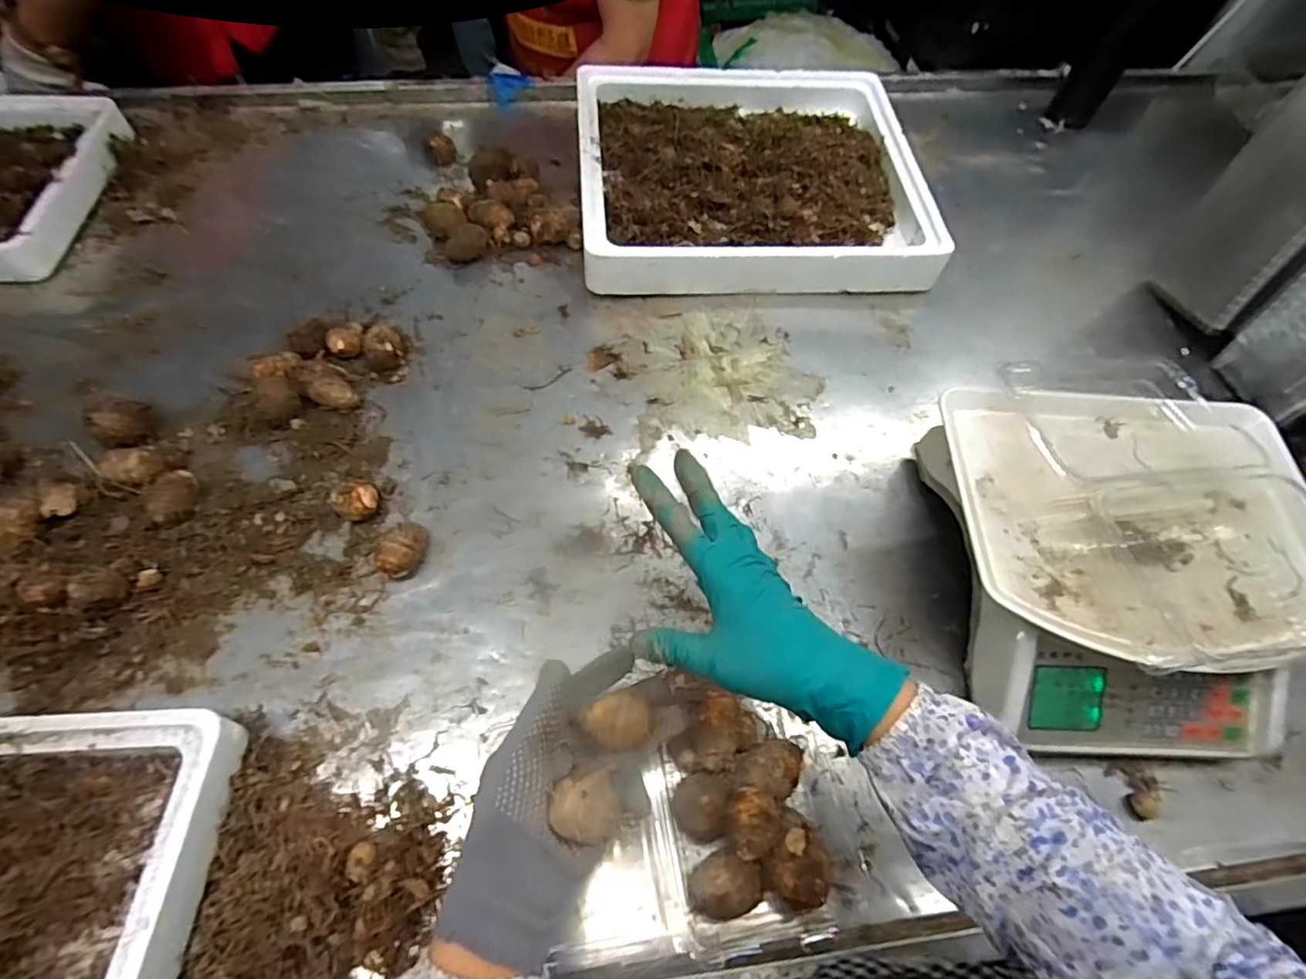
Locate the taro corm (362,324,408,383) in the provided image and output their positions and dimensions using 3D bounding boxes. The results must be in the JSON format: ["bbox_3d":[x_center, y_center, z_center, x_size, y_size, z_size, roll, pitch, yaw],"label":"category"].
[{"bbox_3d":[-0.298,-0.155,0.669,0.048,0.034,0.069,-15,62,-11],"label":"taro corm"}]

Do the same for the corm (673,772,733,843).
[{"bbox_3d":[0.036,0.238,0.452,0.038,0.044,0.043,8,60,2],"label":"corm"}]

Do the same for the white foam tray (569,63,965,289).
[{"bbox_3d":[0.125,-0.436,0.826,0.448,0.072,0.428,-4,61,-5],"label":"white foam tray"}]

